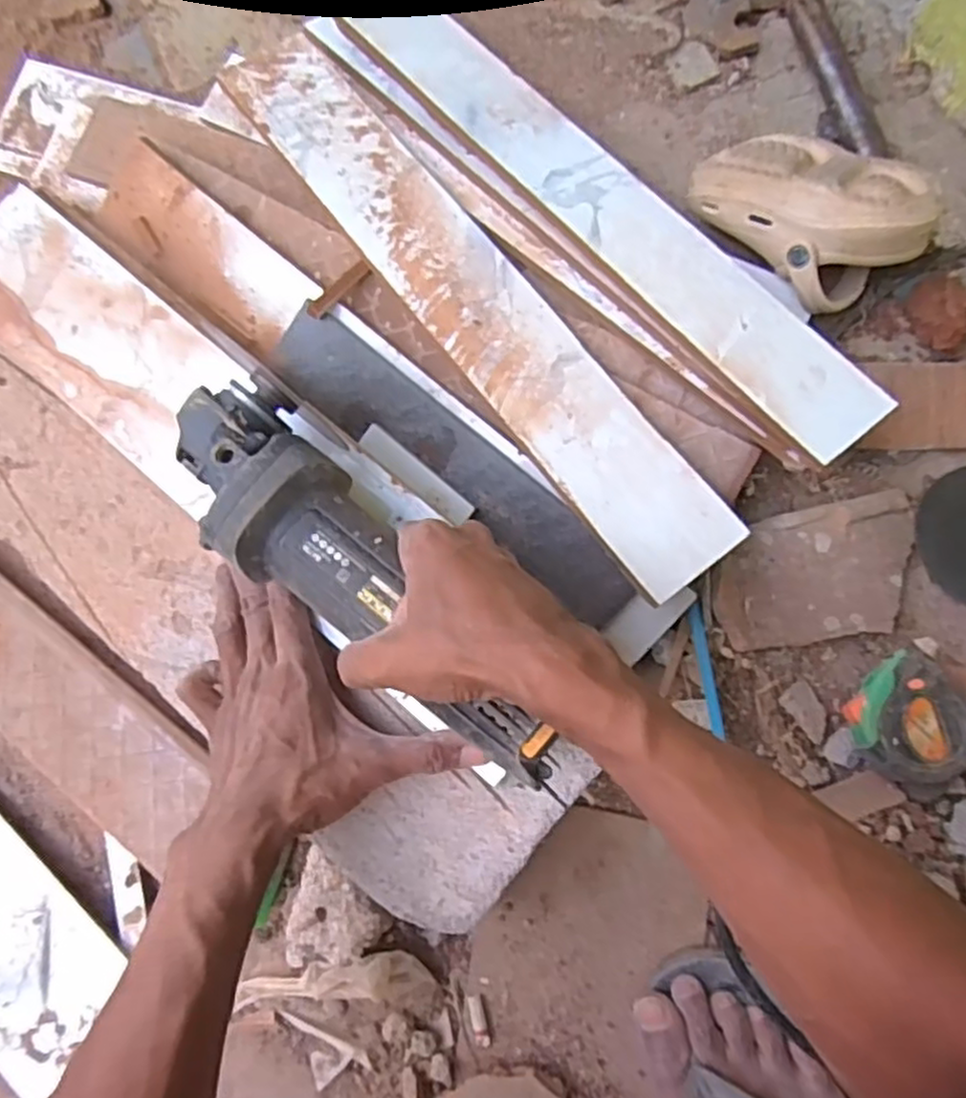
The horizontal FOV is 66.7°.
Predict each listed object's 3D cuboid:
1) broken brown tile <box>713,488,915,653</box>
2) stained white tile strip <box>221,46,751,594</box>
[{"bbox_3d":[0.228,0.016,0.499,0.132,0.018,0.090,-8,81,4],"label":"broken brown tile"},{"bbox_3d":[-0.009,-0.179,0.494,0.076,0.015,0.484,-37,80,0],"label":"stained white tile strip"}]

